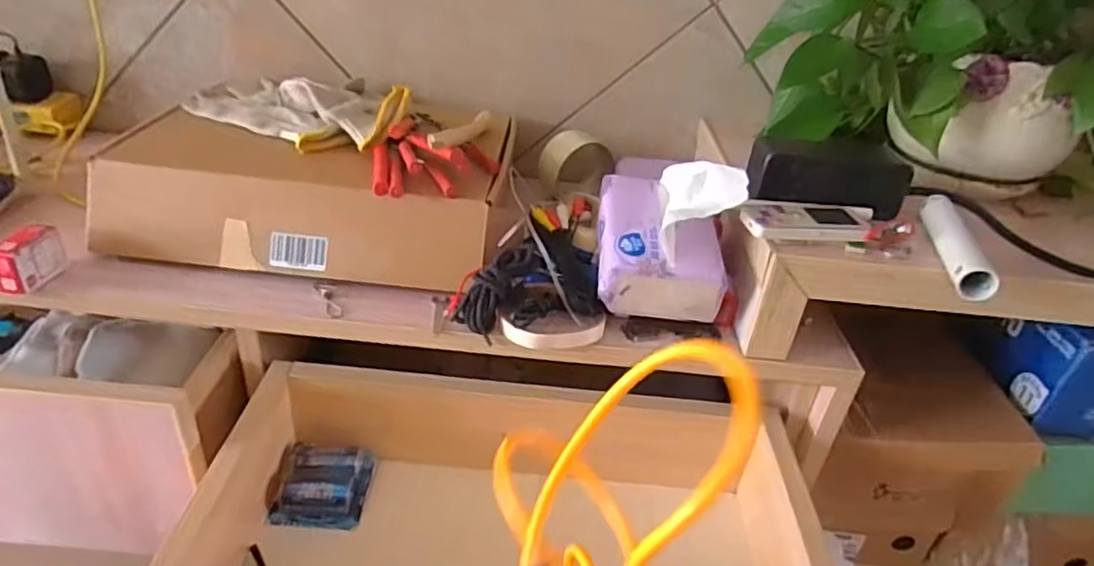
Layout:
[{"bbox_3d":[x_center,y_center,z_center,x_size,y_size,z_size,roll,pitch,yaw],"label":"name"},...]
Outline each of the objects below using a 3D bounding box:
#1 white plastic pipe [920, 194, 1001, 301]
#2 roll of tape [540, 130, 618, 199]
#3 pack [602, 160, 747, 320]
[{"bbox_3d":[0.325,-0.036,0.530,0.026,0.023,0.143,13,31,9],"label":"white plastic pipe"},{"bbox_3d":[0.036,-0.141,0.785,0.085,0.078,0.042,-11,36,-28],"label":"roll of tape"},{"bbox_3d":[0.101,-0.049,0.581,0.106,0.113,0.116,7,31,0],"label":"pack"}]

